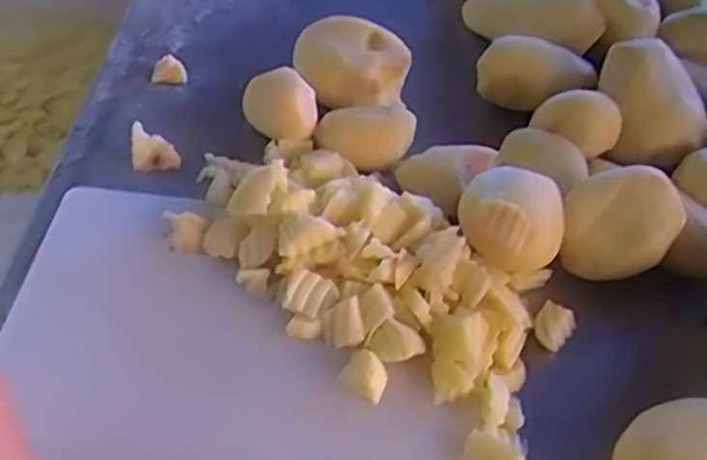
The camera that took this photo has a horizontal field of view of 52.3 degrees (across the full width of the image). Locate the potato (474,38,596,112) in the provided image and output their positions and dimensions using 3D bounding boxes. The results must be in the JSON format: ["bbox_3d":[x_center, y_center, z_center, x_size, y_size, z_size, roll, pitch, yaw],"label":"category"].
[{"bbox_3d":[0.139,-0.117,0.556,0.083,0.041,0.053,26,50,18],"label":"potato"}]

